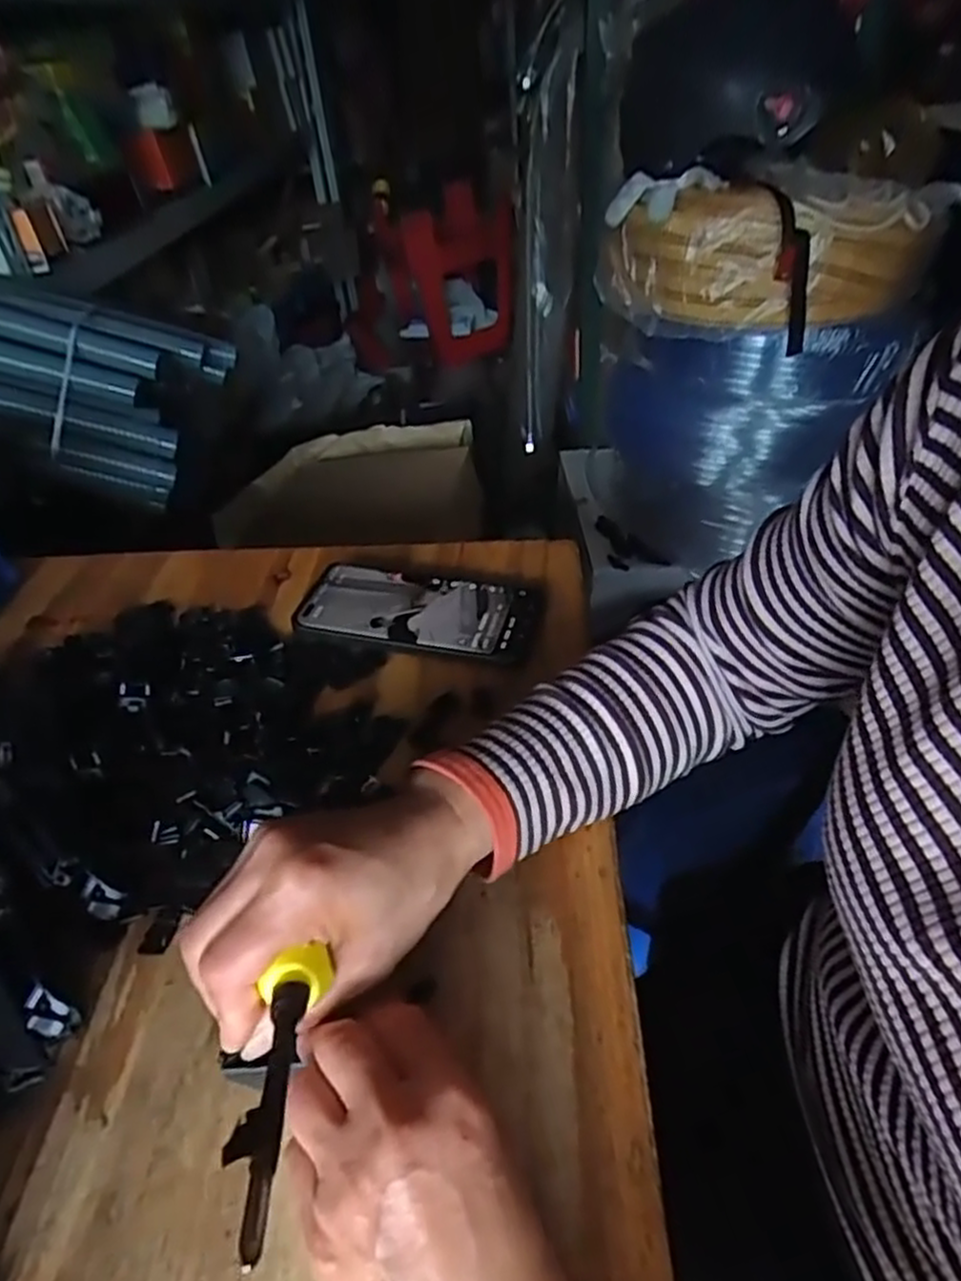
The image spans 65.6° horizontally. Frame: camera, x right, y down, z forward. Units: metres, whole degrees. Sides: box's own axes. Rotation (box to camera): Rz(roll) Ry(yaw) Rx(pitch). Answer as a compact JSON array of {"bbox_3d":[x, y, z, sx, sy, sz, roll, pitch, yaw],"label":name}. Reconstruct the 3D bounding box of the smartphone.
[{"bbox_3d":[-0.043,-0.022,0.512,0.159,0.014,0.075,6,41,12],"label":"smartphone"}]

